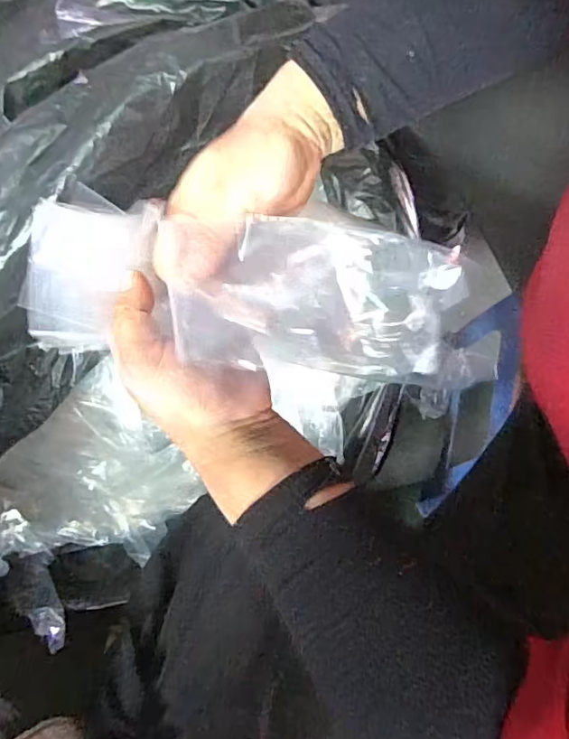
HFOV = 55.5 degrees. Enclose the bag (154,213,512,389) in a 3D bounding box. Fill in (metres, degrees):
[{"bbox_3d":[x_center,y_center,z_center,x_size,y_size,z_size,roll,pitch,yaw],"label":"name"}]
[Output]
[{"bbox_3d":[0.025,-0.035,0.275,0.163,0.043,0.068,5,74,10],"label":"bag"}]

